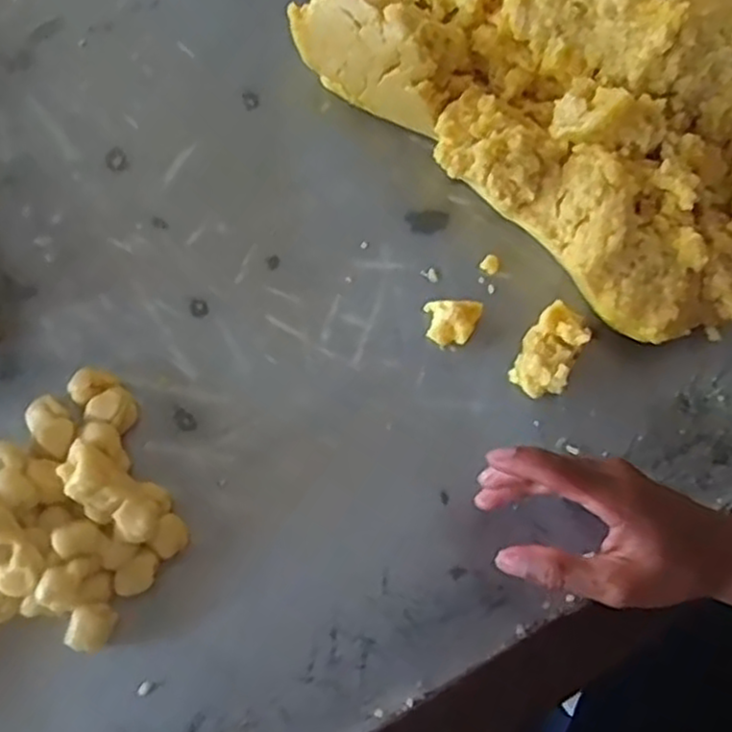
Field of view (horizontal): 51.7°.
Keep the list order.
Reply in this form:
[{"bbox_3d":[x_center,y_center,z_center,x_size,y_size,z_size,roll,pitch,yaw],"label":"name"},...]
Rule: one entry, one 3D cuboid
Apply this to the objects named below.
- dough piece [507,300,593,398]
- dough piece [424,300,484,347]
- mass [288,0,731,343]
[{"bbox_3d":[0.109,-0.009,0.444,0.031,0.023,0.055,29,71,9],"label":"dough piece"},{"bbox_3d":[0.053,-0.027,0.454,0.032,0.018,0.025,2,69,-1],"label":"dough piece"},{"bbox_3d":[0.136,-0.190,0.466,0.204,0.114,0.336,-41,76,-15],"label":"mass"}]

